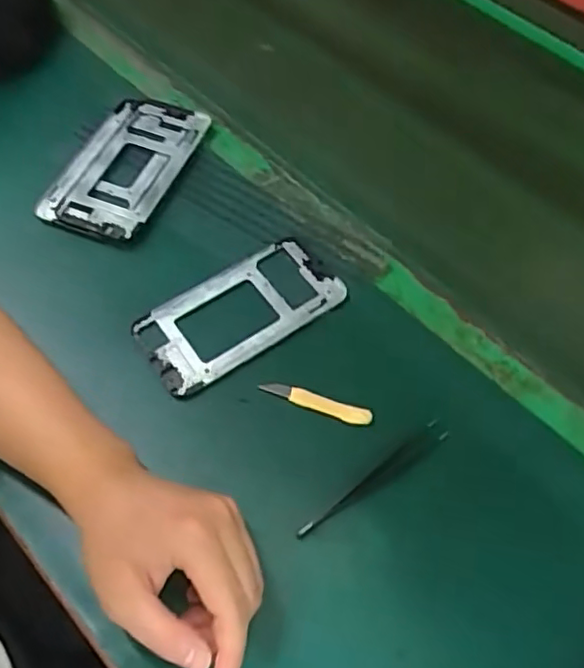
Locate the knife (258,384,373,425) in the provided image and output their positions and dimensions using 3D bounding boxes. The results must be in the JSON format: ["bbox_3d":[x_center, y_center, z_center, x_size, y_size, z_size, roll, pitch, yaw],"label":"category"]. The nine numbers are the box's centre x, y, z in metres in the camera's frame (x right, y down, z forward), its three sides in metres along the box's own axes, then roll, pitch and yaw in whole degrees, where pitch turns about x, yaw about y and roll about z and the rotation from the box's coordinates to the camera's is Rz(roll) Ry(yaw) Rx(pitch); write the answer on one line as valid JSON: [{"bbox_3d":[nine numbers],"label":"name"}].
[{"bbox_3d":[0.017,0.048,0.436,0.080,0.006,0.011,18,61,8],"label":"knife"}]

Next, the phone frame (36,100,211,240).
[{"bbox_3d":[-0.144,-0.147,0.535,0.096,0.017,0.151,18,61,8],"label":"phone frame"}]

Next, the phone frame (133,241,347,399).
[{"bbox_3d":[-0.039,-0.016,0.469,0.150,0.008,0.072,-32,66,-19],"label":"phone frame"}]

